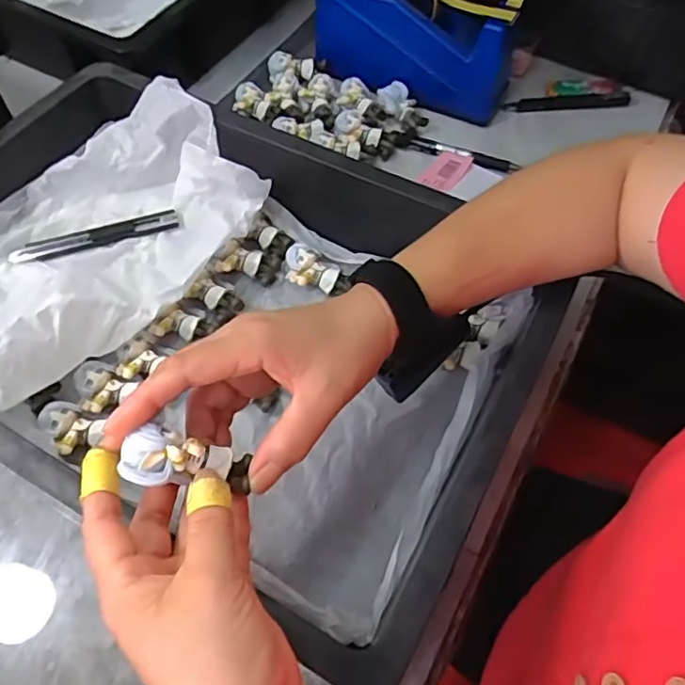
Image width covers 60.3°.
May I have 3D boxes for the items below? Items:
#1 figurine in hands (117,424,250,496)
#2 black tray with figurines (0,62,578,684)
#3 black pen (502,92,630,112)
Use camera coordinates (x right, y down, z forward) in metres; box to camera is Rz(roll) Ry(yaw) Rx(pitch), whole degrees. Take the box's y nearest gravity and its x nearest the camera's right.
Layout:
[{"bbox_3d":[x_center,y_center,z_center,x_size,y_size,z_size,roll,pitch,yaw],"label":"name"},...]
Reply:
[{"bbox_3d":[-0.070,0.054,0.280,0.059,0.019,0.025,16,59,-28],"label":"figurine in hands"},{"bbox_3d":[-0.101,-0.022,0.427,0.440,0.095,0.313,26,61,14],"label":"black tray with figurines"},{"bbox_3d":[0.224,-0.241,0.589,0.121,0.015,0.012,1,58,0],"label":"black pen"}]

